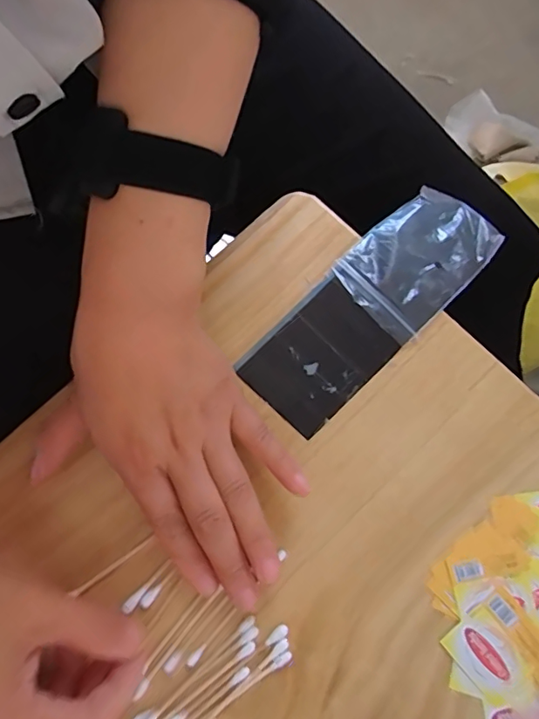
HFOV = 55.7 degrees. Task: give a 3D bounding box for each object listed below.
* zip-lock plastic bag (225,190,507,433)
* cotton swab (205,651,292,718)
[{"bbox_3d":[0.063,-0.035,0.306,0.175,0.012,0.062,-43,79,-10],"label":"zip-lock plastic bag"},{"bbox_3d":[-0.018,0.166,0.247,0.068,0.007,0.005,-36,78,-8],"label":"cotton swab"}]

